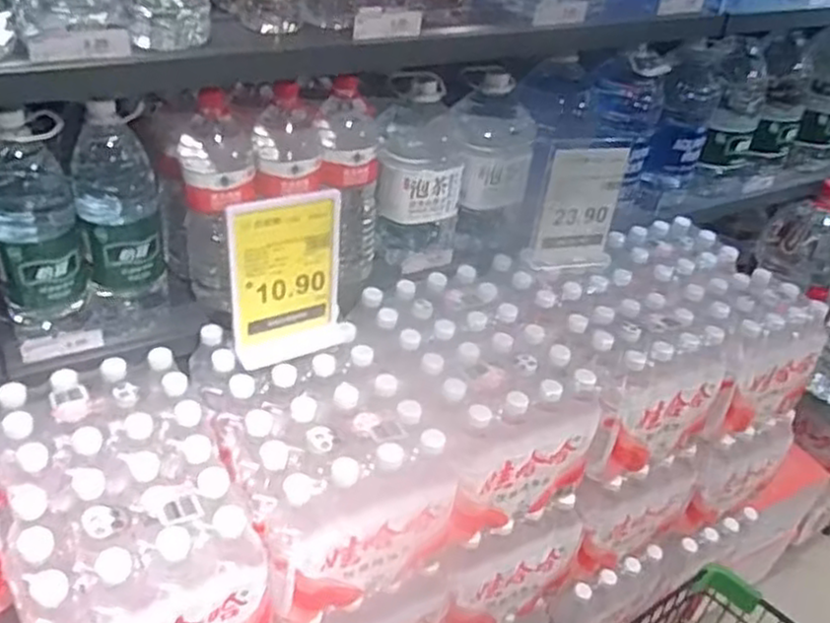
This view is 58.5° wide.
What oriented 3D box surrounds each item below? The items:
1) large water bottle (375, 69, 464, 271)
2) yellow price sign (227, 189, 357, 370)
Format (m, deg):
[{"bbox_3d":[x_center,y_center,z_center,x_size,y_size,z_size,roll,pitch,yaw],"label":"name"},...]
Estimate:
[{"bbox_3d":[0.007,-0.214,1.182,0.129,0.280,0.126,9,36,3],"label":"large water bottle"},{"bbox_3d":[-0.161,-0.035,0.974,0.160,0.221,0.058,-19,43,-31],"label":"yellow price sign"}]

